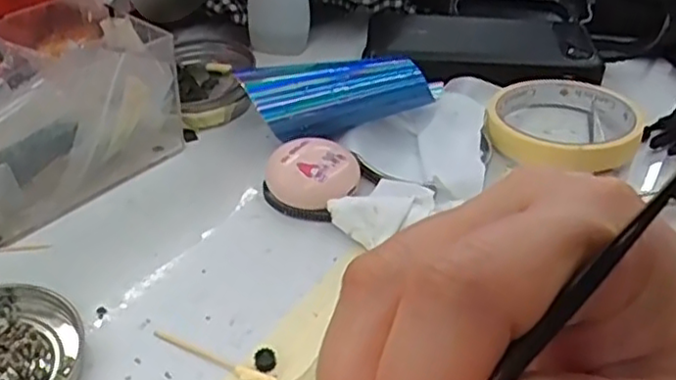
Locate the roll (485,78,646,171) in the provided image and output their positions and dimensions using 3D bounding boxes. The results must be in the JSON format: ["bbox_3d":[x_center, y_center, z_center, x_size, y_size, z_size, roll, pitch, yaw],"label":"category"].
[{"bbox_3d":[0.134,-0.044,0.401,0.085,0.015,0.087,1,39,-1],"label":"roll"}]

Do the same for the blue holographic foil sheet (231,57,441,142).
[{"bbox_3d":[0.000,-0.051,0.383,0.108,0.044,0.029,1,39,-1],"label":"blue holographic foil sheet"}]

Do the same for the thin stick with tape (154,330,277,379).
[{"bbox_3d":[-0.052,0.069,0.277,0.060,0.004,0.006,19,42,19],"label":"thin stick with tape"}]

